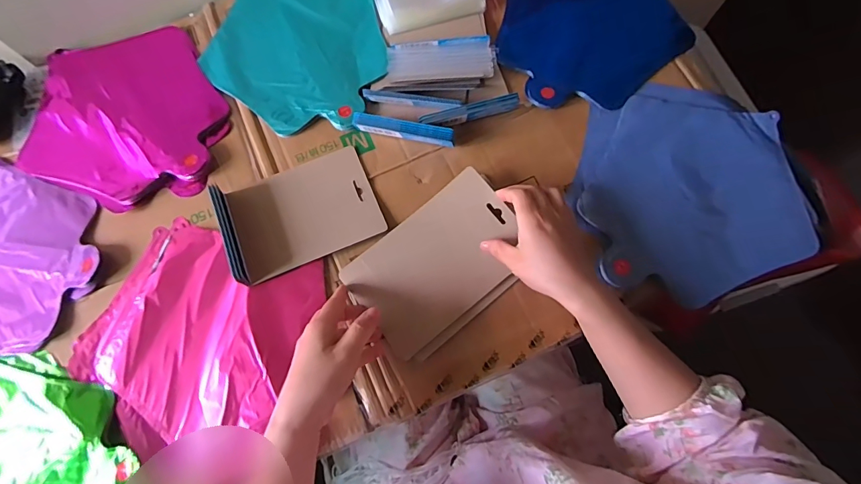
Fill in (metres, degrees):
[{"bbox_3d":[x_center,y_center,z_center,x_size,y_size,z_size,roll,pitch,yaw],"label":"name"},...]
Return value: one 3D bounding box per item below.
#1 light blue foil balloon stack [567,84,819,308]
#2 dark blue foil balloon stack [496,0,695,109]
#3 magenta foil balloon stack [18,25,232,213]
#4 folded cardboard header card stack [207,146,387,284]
[{"bbox_3d":[0.281,-0.062,0.477,0.239,0.022,0.229,-17,73,-4],"label":"light blue foil balloon stack"},{"bbox_3d":[0.189,-0.272,0.533,0.215,0.013,0.231,-12,73,-2],"label":"dark blue foil balloon stack"},{"bbox_3d":[-0.361,-0.151,0.517,0.226,0.015,0.234,-15,73,-3],"label":"magenta foil balloon stack"},{"bbox_3d":[-0.138,-0.037,0.458,0.154,0.035,0.112,-23,74,-6],"label":"folded cardboard header card stack"}]

